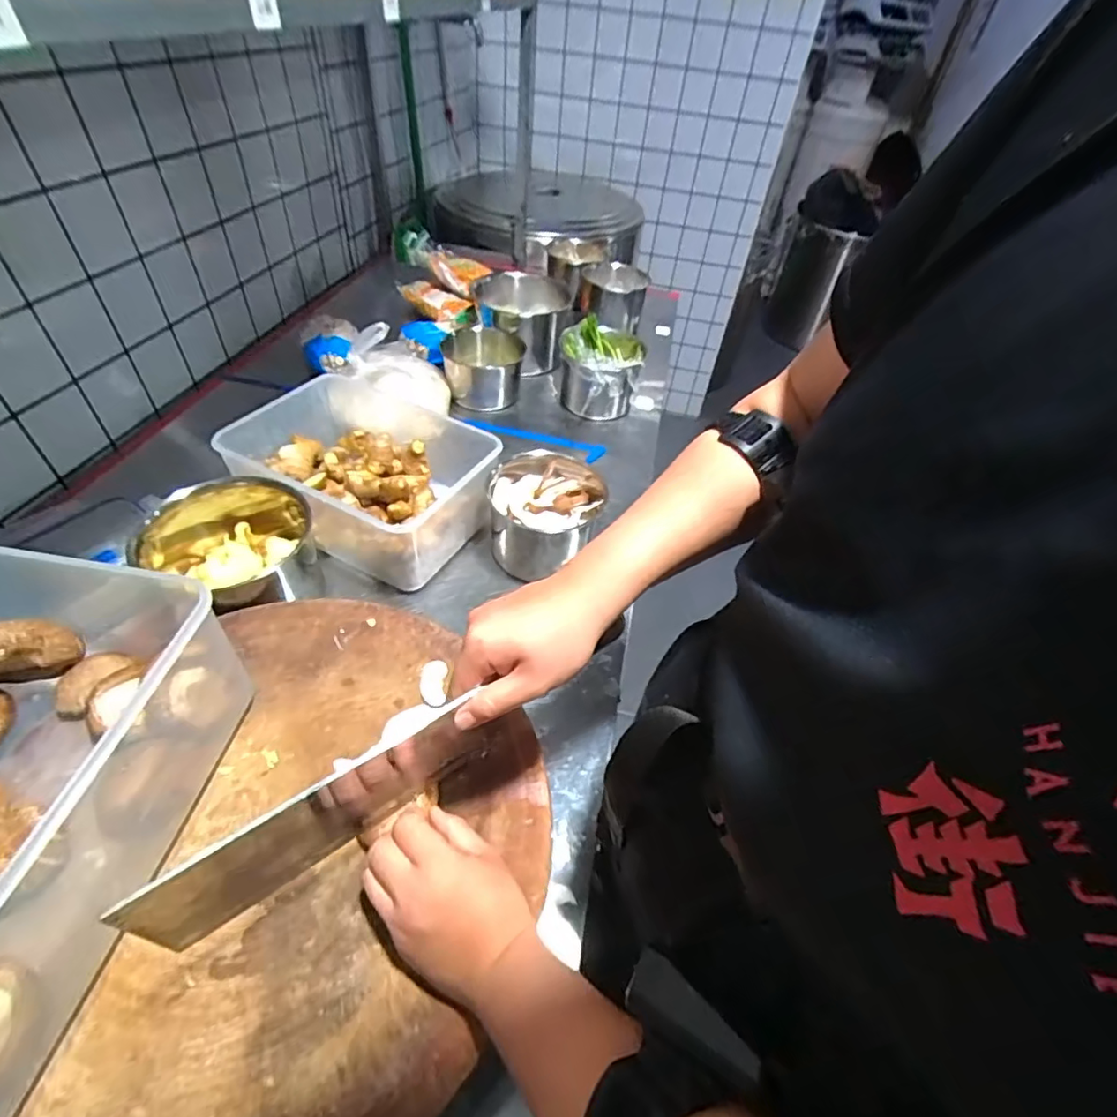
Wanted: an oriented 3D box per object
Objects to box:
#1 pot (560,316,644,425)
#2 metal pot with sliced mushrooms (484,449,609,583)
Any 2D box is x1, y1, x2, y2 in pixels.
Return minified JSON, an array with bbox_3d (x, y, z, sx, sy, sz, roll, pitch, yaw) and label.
[{"bbox_3d":[0.069,-0.329,0.983,0.120,0.139,0.134,-17,51,-22],"label":"pot"},{"bbox_3d":[-0.015,-0.059,0.732,0.142,0.103,0.129,-9,48,-15],"label":"metal pot with sliced mushrooms"}]

